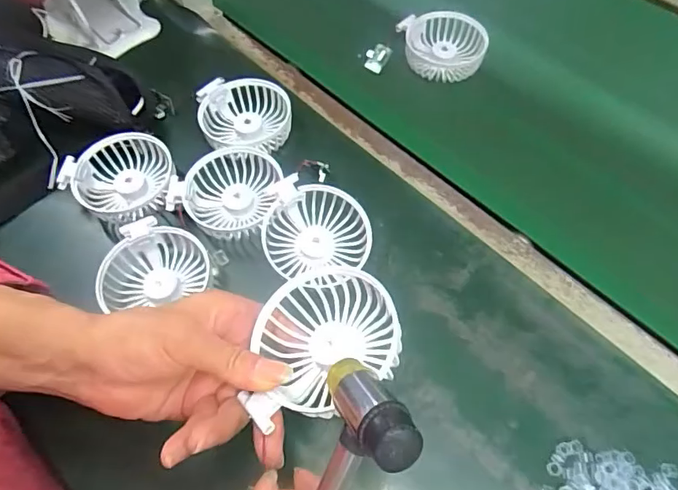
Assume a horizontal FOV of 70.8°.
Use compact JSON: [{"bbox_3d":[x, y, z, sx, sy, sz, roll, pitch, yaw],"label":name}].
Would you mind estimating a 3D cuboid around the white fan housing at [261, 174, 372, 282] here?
[{"bbox_3d":[-0.019,-0.009,0.410,0.090,0.046,0.079,12,62,8],"label":"white fan housing"}]

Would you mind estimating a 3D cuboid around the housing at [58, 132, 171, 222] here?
[{"bbox_3d":[-0.208,-0.063,0.447,0.087,0.034,0.086,-1,61,1],"label":"housing"}]

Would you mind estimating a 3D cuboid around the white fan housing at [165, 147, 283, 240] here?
[{"bbox_3d":[-0.093,-0.049,0.434,0.094,0.045,0.087,-1,61,1],"label":"white fan housing"}]

